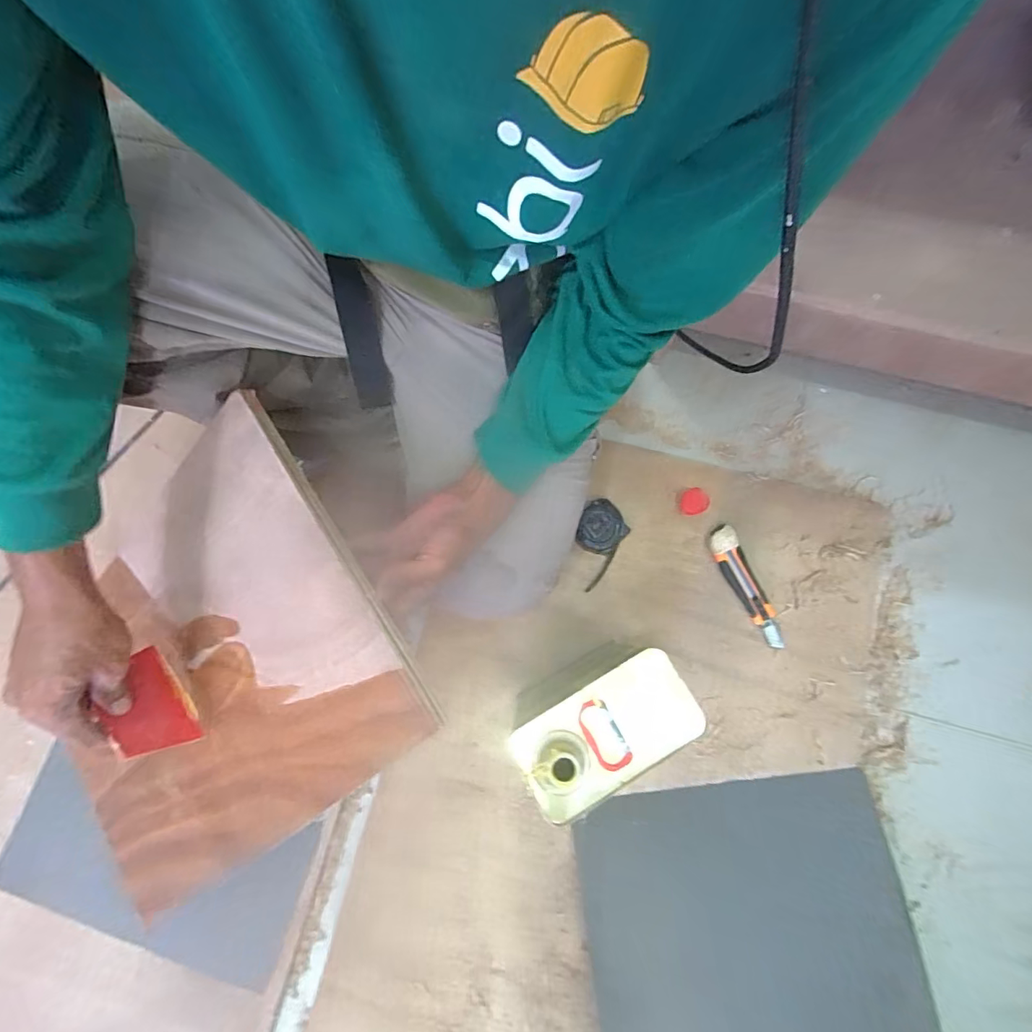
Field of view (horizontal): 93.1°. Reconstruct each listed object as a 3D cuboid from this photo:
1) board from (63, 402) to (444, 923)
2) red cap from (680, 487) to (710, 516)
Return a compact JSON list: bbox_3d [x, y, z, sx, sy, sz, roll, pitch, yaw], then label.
[{"bbox_3d":[-0.343,0.176,0.520,0.515,0.014,0.355,-40,78,21],"label":"board"},{"bbox_3d":[0.261,-0.020,0.722,0.043,0.015,0.038,-37,80,-8],"label":"red cap"}]

